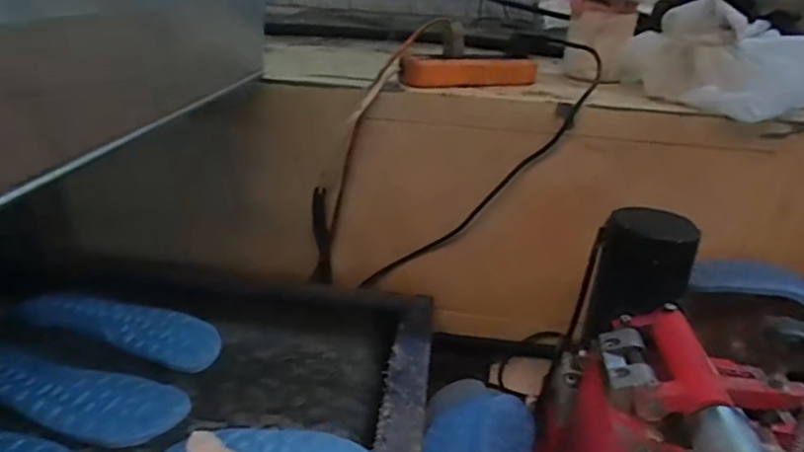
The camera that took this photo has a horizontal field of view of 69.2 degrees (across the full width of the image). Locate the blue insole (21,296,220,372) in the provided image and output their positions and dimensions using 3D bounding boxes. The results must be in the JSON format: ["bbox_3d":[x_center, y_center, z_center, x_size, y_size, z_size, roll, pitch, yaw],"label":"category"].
[{"bbox_3d":[-0.330,0.117,0.692,0.257,0.014,0.081,11,27,16],"label":"blue insole"}]

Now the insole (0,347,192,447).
[{"bbox_3d":[-0.347,0.168,0.588,0.266,0.011,0.085,9,26,11],"label":"insole"}]

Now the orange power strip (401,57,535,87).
[{"bbox_3d":[0.089,-0.196,0.742,0.182,0.031,0.024,-5,27,-18],"label":"orange power strip"}]

